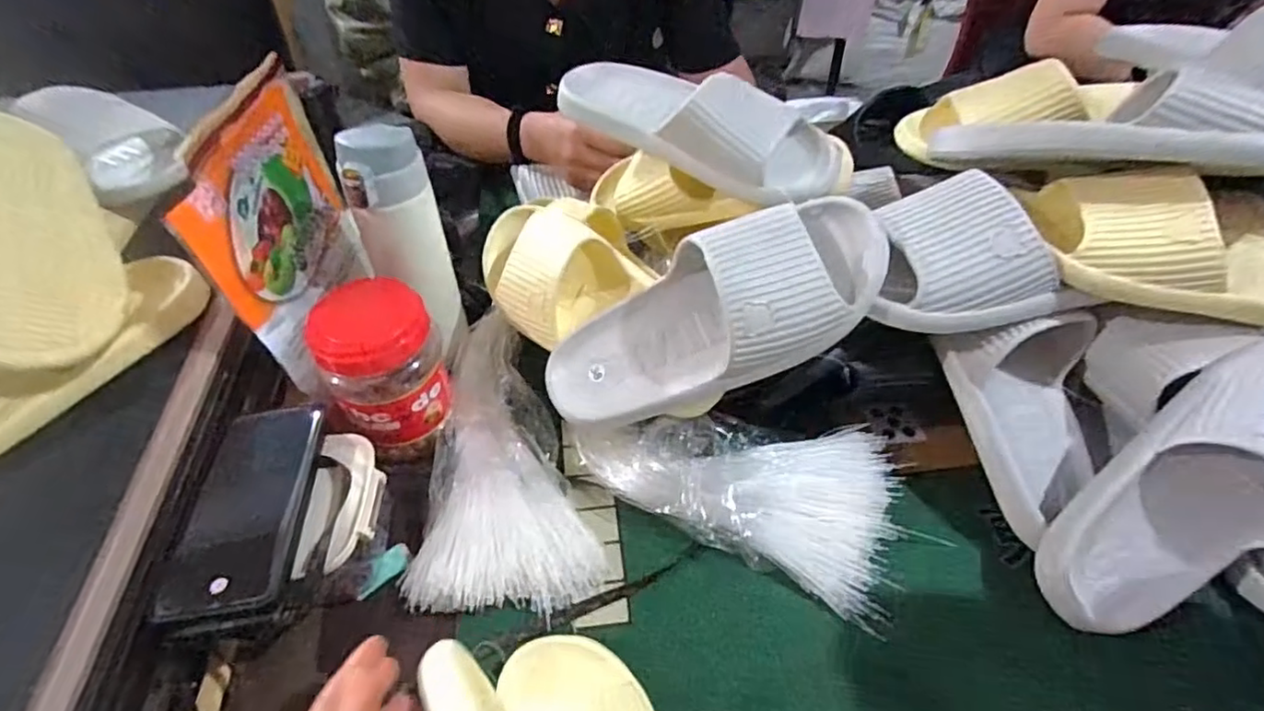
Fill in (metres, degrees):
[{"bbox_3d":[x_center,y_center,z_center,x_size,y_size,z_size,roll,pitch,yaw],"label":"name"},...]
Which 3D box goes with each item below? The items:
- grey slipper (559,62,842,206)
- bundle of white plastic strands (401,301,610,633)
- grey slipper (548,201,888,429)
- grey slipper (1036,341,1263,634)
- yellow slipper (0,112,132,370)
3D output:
[{"bbox_3d":[0.053,-0.210,0.547,0.115,0.066,0.261,-36,57,-29],"label":"grey slipper"},{"bbox_3d":[-0.091,0.071,0.526,0.132,0.049,0.262,1,47,0],"label":"bundle of white plastic strands"},{"bbox_3d":[0.059,-0.025,0.464,0.261,0.085,0.104,-27,75,8],"label":"grey slipper"},{"bbox_3d":[0.392,0.085,0.426,0.265,0.063,0.112,-41,54,6],"label":"grey slipper"},{"bbox_3d":[-0.456,-0.079,0.473,0.075,0.107,0.273,-48,57,17],"label":"yellow slipper"}]

